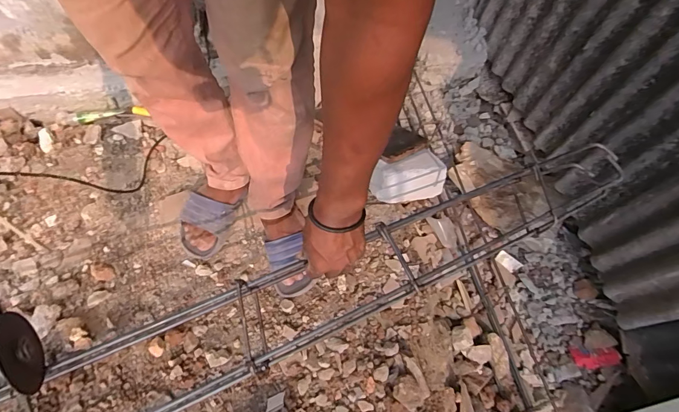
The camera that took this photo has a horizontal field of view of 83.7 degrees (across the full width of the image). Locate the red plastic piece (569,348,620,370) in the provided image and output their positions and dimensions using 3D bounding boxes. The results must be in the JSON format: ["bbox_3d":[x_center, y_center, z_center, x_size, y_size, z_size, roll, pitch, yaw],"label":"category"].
[{"bbox_3d":[0.689,0.410,1.021,0.113,0.017,0.050,-10,62,18],"label":"red plastic piece"}]

